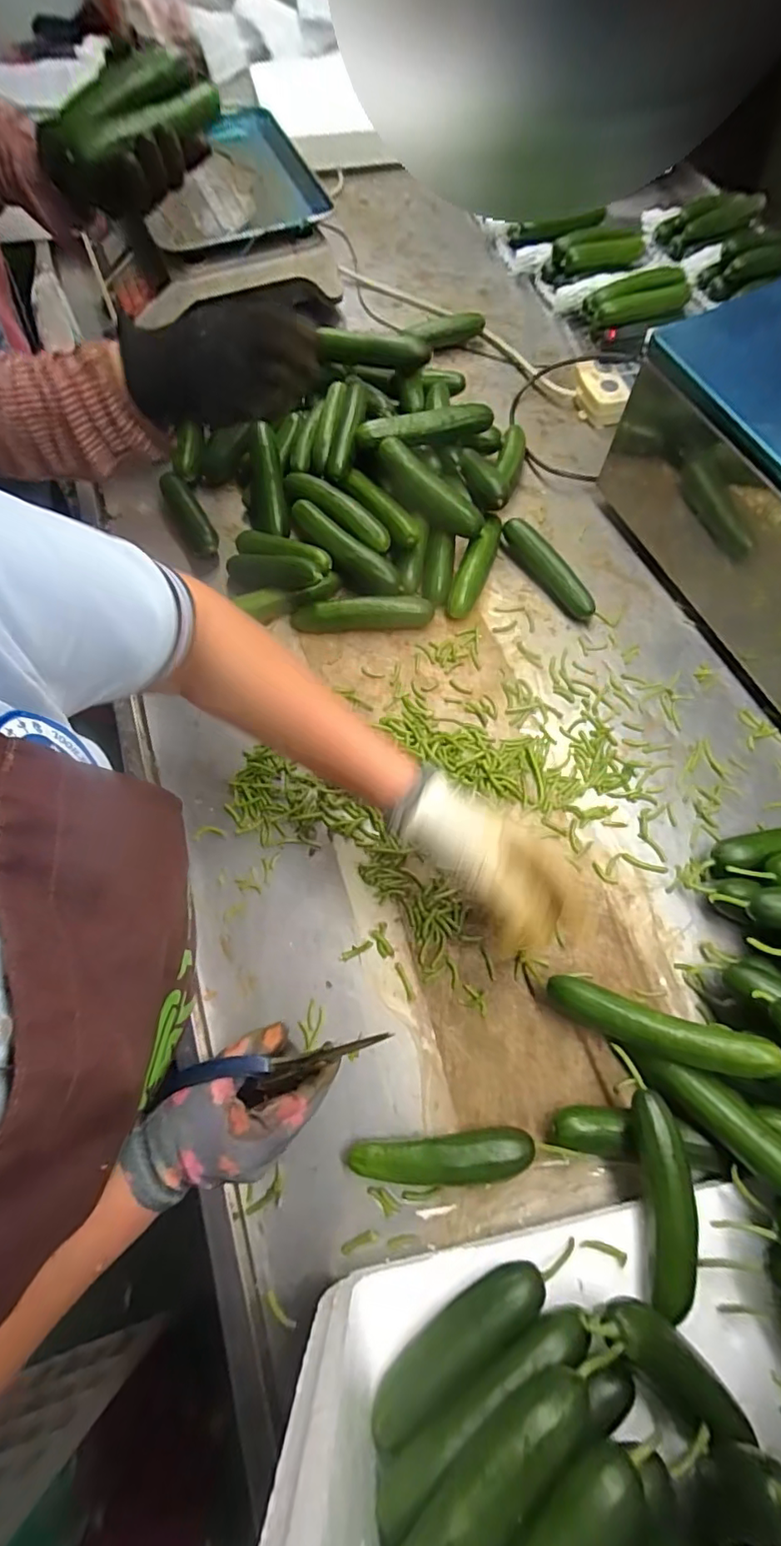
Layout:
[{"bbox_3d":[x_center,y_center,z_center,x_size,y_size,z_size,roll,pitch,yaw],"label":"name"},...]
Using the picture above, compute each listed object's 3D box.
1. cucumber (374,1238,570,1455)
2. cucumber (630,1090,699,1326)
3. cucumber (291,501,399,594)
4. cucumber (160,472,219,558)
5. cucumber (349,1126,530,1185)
[{"bbox_3d":[0.050,0.334,0.318,0.142,0.028,0.029,-31,70,-11],"label":"cucumber"},{"bbox_3d":[0.181,0.277,0.344,0.033,0.029,0.118,2,67,2],"label":"cucumber"},{"bbox_3d":[-0.049,-0.238,0.557,0.138,0.028,0.031,39,73,15],"label":"cucumber"},{"bbox_3d":[-0.233,-0.296,0.612,0.035,0.028,0.120,-28,70,-10],"label":"cucumber"},{"bbox_3d":[0.036,0.273,0.376,0.127,0.030,0.028,-5,67,-1],"label":"cucumber"}]

